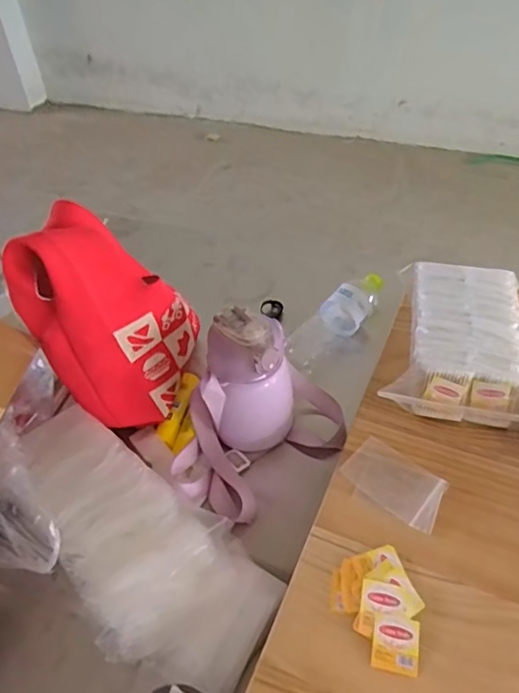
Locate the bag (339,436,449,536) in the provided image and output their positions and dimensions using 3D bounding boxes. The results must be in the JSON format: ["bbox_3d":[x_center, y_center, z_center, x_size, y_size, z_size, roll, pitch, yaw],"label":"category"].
[{"bbox_3d":[0.146,0.145,0.561,0.106,0.007,0.065,33,58,29],"label":"bag"}]

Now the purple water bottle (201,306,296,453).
[{"bbox_3d":[-0.012,0.038,0.611,0.096,0.158,0.090,6,47,8],"label":"purple water bottle"}]

